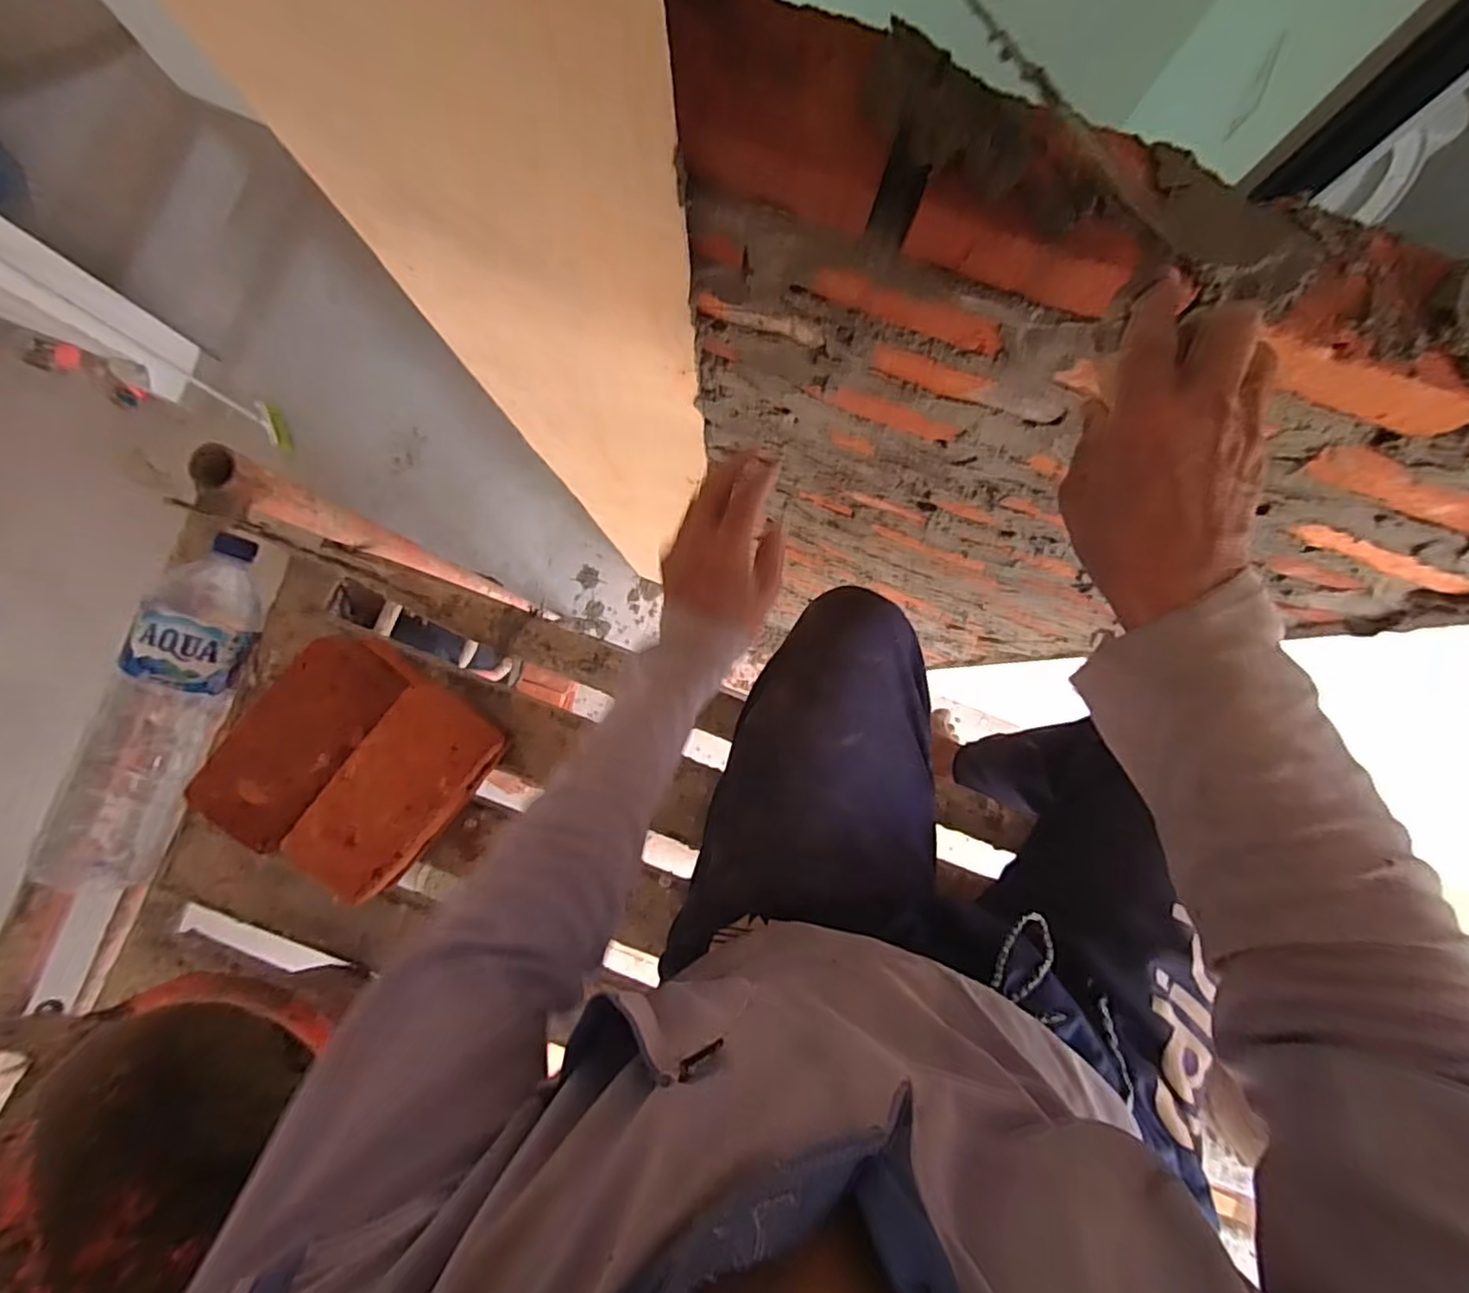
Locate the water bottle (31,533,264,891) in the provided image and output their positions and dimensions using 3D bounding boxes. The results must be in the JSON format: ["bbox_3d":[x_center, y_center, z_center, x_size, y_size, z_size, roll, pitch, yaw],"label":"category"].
[{"bbox_3d":[-0.491,0.053,0.542,0.086,0.071,0.306,19,86,-1],"label":"water bottle"}]

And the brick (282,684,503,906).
[{"bbox_3d":[-0.260,0.112,0.507,0.080,0.054,0.164,36,86,1],"label":"brick"}]

